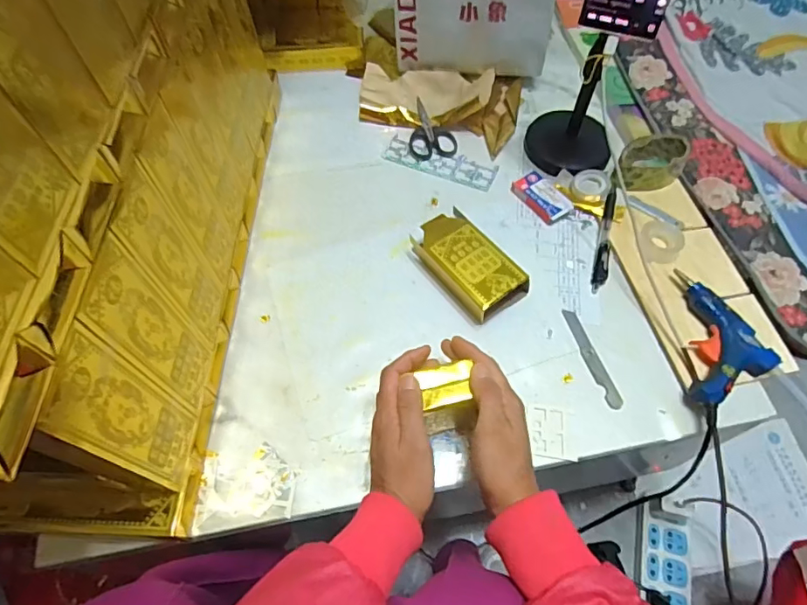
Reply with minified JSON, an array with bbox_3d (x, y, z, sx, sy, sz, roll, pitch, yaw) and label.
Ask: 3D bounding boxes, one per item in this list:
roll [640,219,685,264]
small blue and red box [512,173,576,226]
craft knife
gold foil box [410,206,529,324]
[{"bbox_3d":[0.294,-0.070,0.600,0.046,0.016,0.051,35,66,18],"label":"roll"},{"bbox_3d":[0.171,-0.131,0.642,0.043,0.015,0.073,-31,64,-17],"label":"small blue and red box"},{"bbox_3d":[0.195,0.057,0.544,0.016,0.008,0.112,-16,61,-9],"label":"craft knife"},{"bbox_3d":[0.069,-0.044,0.579,0.075,0.035,0.127,-34,65,-18],"label":"gold foil box"}]

